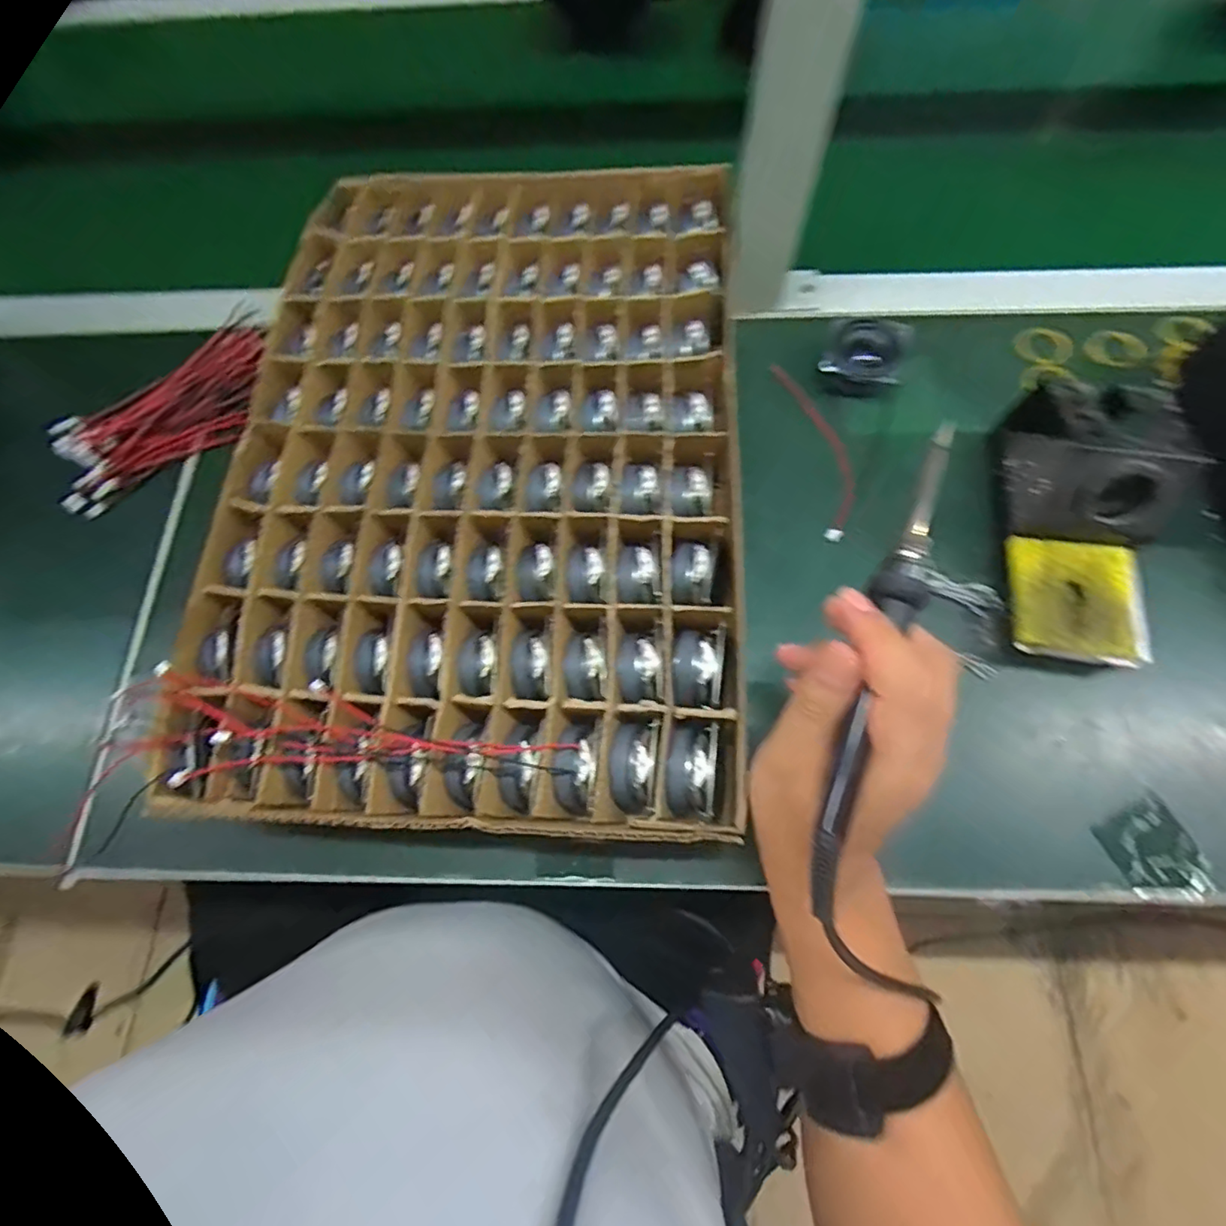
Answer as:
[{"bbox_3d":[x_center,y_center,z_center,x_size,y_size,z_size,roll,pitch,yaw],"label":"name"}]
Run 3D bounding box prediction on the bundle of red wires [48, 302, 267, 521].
[{"bbox_3d":[-0.306,-0.138,0.406,0.073,0.026,0.175,38,76,14],"label":"bundle of red wires"}]

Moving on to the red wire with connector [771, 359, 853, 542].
[{"bbox_3d":[0.141,-0.115,0.403,0.029,0.005,0.142,-10,70,-1],"label":"red wire with connector"}]

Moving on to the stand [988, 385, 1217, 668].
[{"bbox_3d":[0.276,-0.060,0.340,0.078,0.072,0.170,11,71,6],"label":"stand"}]

